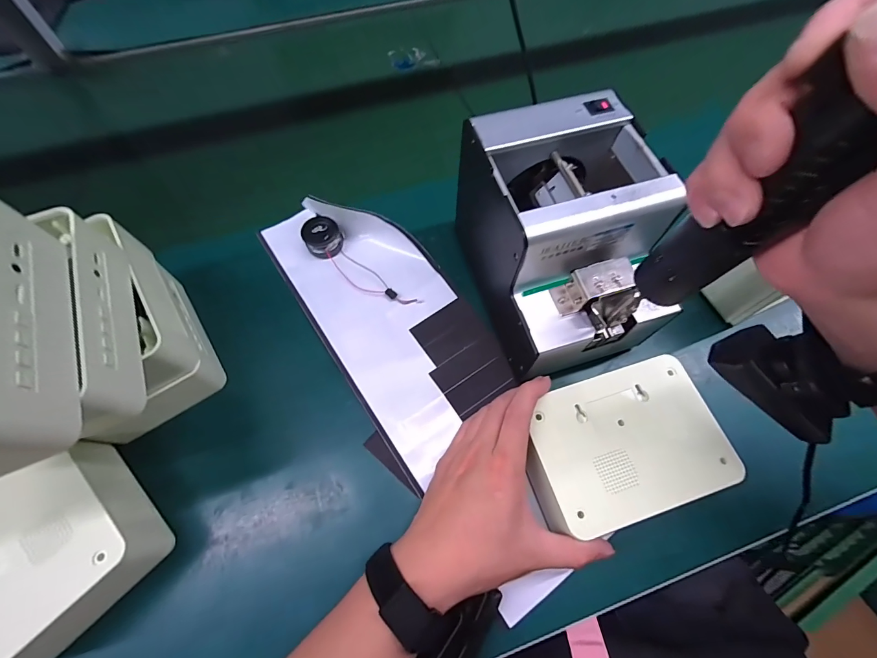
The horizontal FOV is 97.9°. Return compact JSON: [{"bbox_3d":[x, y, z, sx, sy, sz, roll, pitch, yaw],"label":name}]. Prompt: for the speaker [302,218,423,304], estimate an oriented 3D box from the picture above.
[{"bbox_3d":[-0.085,-0.067,0.393,0.143,0.023,0.038,39,71,17],"label":"speaker"}]

